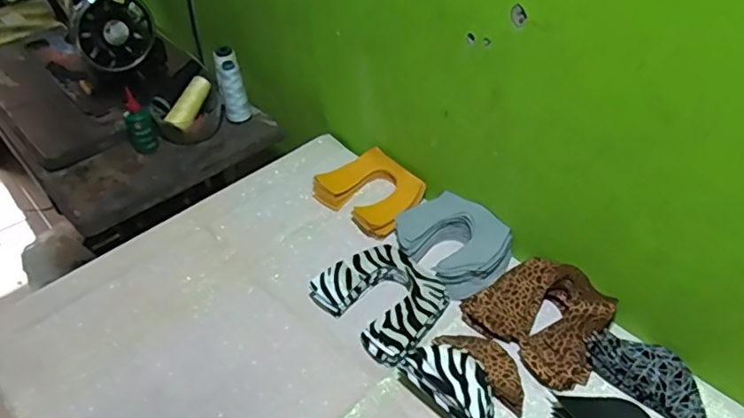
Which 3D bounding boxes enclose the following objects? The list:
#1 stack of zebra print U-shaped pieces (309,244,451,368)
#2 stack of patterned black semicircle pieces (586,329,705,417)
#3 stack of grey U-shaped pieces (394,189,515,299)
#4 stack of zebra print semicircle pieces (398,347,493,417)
[{"bbox_3d":[0.018,0.112,0.747,0.136,0.026,0.156,-31,51,-28],"label":"stack of zebra print U-shaped pieces"},{"bbox_3d":[0.319,0.185,0.653,0.142,0.020,0.080,30,51,29],"label":"stack of patterned black semicircle pieces"},{"bbox_3d":[0.111,0.038,0.802,0.121,0.033,0.162,-32,51,-28],"label":"stack of grey U-shaped pieces"},{"bbox_3d":[0.092,0.197,0.637,0.122,0.060,0.062,33,53,32],"label":"stack of zebra print semicircle pieces"}]

